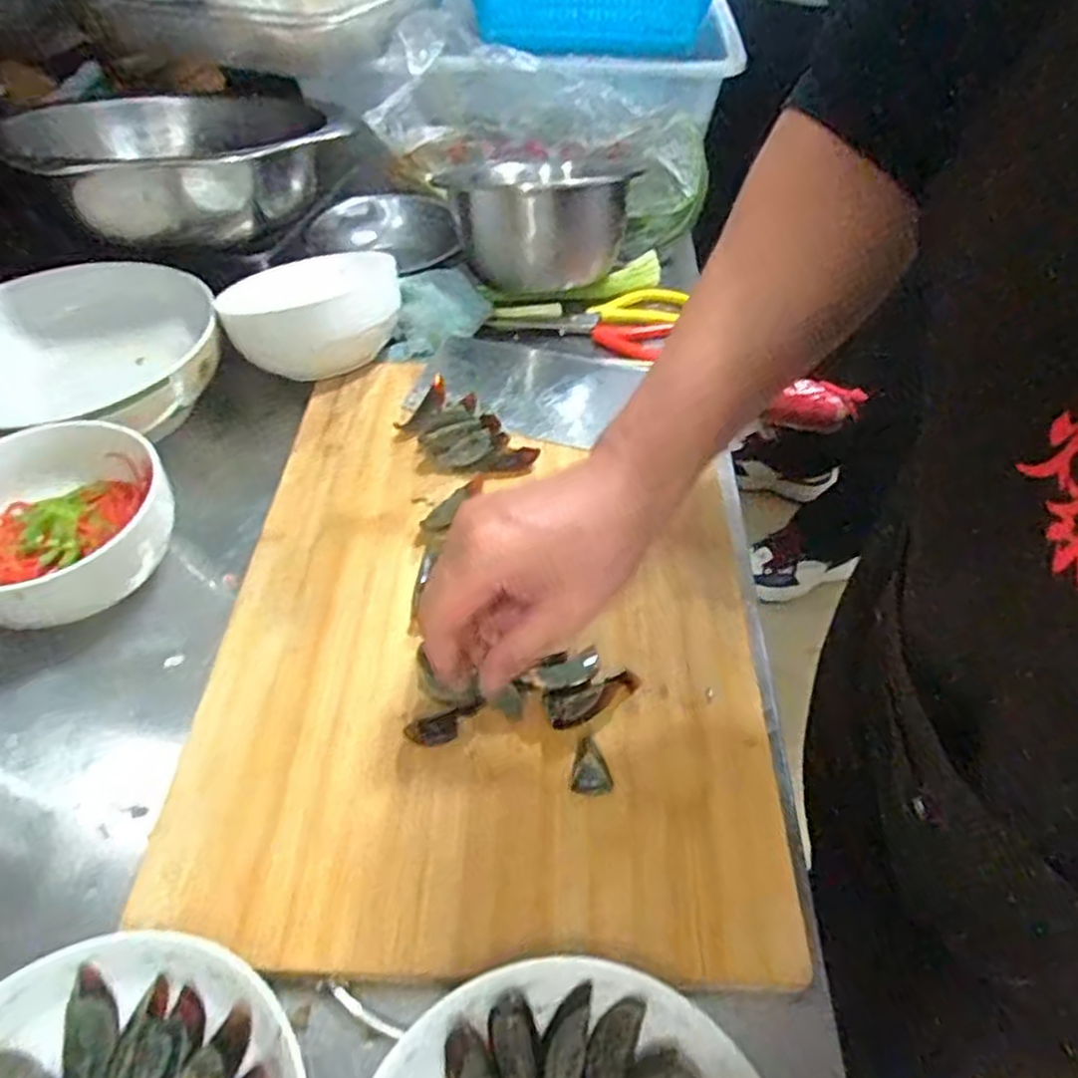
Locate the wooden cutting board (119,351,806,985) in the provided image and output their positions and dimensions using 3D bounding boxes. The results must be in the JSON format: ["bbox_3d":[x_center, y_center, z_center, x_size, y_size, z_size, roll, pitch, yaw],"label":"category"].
[{"bbox_3d":[-0.036,0.032,0.467,0.320,0.020,0.424,0,49,1],"label":"wooden cutting board"}]

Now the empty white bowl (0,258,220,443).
[{"bbox_3d":[-0.372,-0.133,0.617,0.228,0.094,0.216,0,49,0],"label":"empty white bowl"}]

